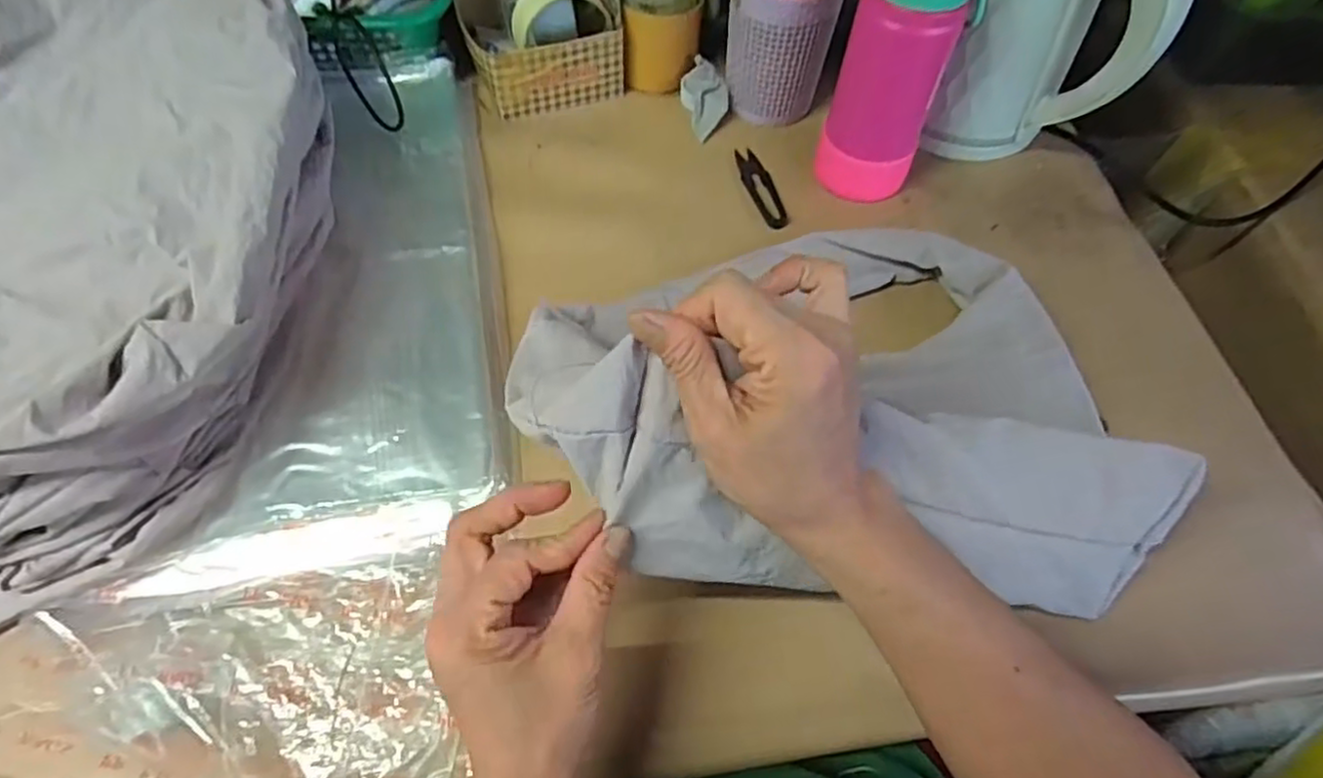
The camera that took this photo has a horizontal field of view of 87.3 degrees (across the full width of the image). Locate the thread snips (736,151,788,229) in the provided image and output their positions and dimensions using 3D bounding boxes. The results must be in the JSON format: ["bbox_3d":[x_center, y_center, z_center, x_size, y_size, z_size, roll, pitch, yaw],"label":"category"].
[{"bbox_3d":[0.084,-0.171,0.585,0.026,0.006,0.092,-14,60,-11],"label":"thread snips"}]

